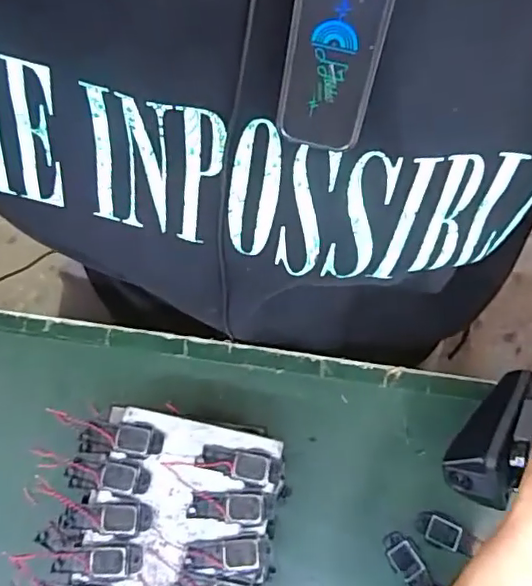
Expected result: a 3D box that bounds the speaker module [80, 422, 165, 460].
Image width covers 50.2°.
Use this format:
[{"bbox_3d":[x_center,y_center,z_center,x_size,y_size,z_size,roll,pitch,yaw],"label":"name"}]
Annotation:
[{"bbox_3d":[-0.070,0.071,0.276,0.041,0.007,0.015,6,70,4],"label":"speaker module"}]

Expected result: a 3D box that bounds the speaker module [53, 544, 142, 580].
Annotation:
[{"bbox_3d":[-0.077,0.122,0.256,0.040,0.004,0.013,-4,69,1],"label":"speaker module"}]

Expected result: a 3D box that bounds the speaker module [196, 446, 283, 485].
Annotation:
[{"bbox_3d":[-0.013,0.082,0.269,0.041,0.005,0.014,10,70,6],"label":"speaker module"}]

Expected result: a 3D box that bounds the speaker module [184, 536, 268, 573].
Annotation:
[{"bbox_3d":[-0.018,0.119,0.255,0.038,0.005,0.014,-7,69,-1],"label":"speaker module"}]

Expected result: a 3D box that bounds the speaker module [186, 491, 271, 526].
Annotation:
[{"bbox_3d":[-0.017,0.099,0.262,0.038,0.004,0.014,3,70,3],"label":"speaker module"}]

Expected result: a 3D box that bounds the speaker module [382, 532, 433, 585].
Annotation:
[{"bbox_3d":[0.076,0.145,0.304,0.017,0.004,0.033,-23,70,-7],"label":"speaker module"}]

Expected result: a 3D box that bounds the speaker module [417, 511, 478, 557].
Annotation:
[{"bbox_3d":[0.098,0.131,0.310,0.031,0.004,0.015,19,71,9],"label":"speaker module"}]

